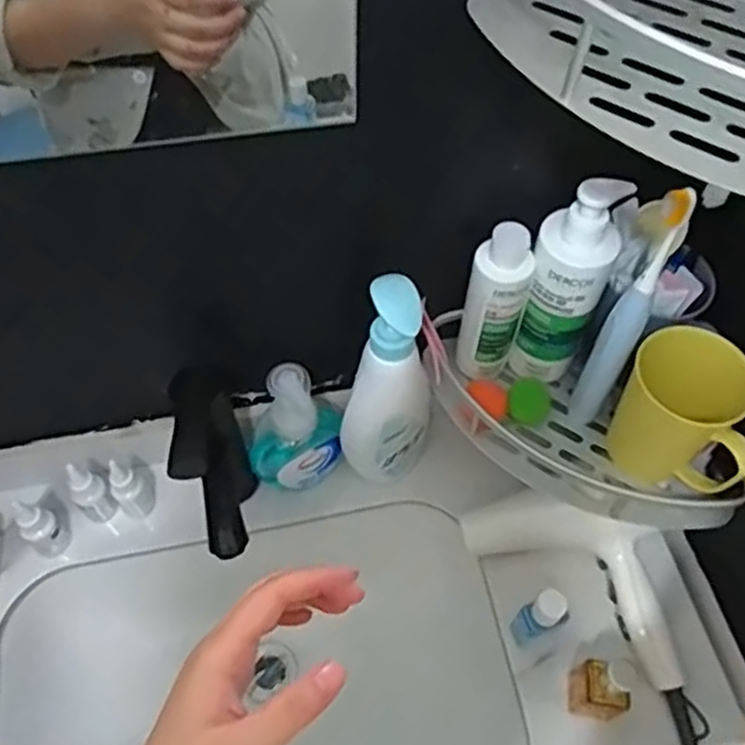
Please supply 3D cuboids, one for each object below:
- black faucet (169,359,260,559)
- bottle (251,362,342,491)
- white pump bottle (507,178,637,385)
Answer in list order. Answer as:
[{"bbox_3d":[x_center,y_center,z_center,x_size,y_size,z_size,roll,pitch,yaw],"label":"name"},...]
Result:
[{"bbox_3d":[-0.129,0.085,0.605,0.045,0.176,0.147,-6,57,-5],"label":"black faucet"},{"bbox_3d":[-0.070,0.050,0.649,0.083,0.149,0.053,-12,57,-10],"label":"bottle"},{"bbox_3d":[0.150,-0.065,0.569,0.057,0.187,0.051,22,58,13],"label":"white pump bottle"}]

